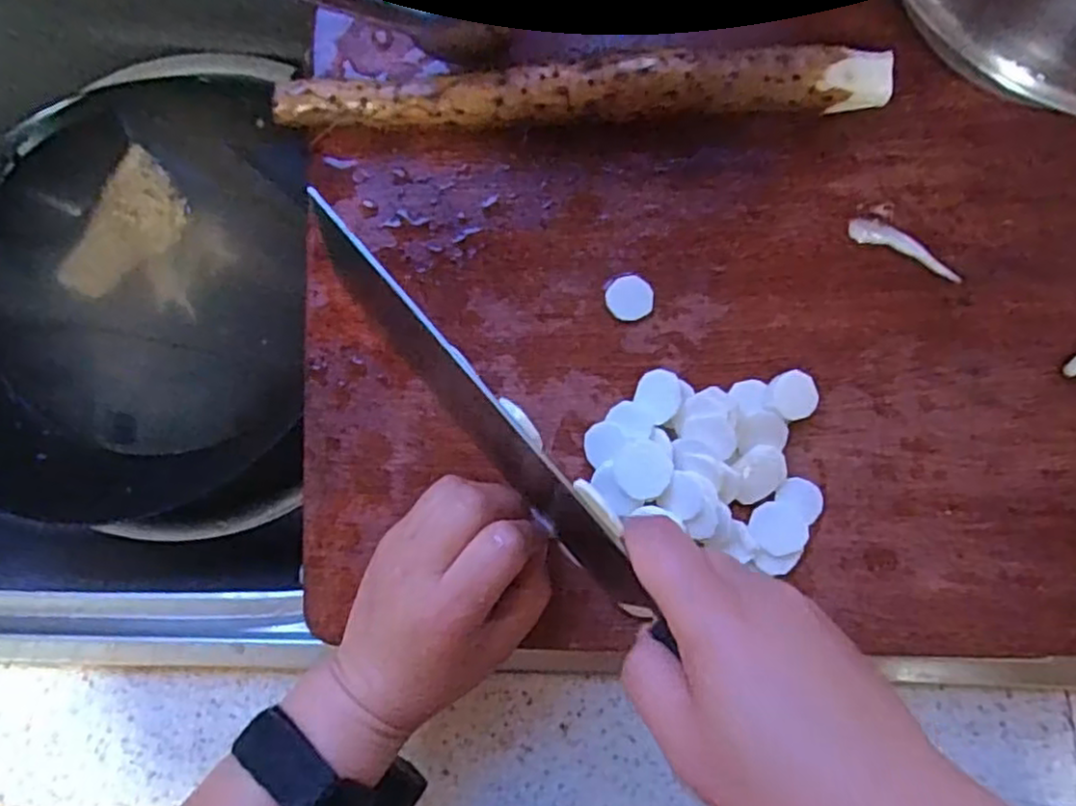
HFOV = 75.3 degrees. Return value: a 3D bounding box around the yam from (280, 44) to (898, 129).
[{"bbox_3d":[0.018,-0.149,0.339,0.285,0.034,0.026,-1,88,5],"label":"yam"}]

